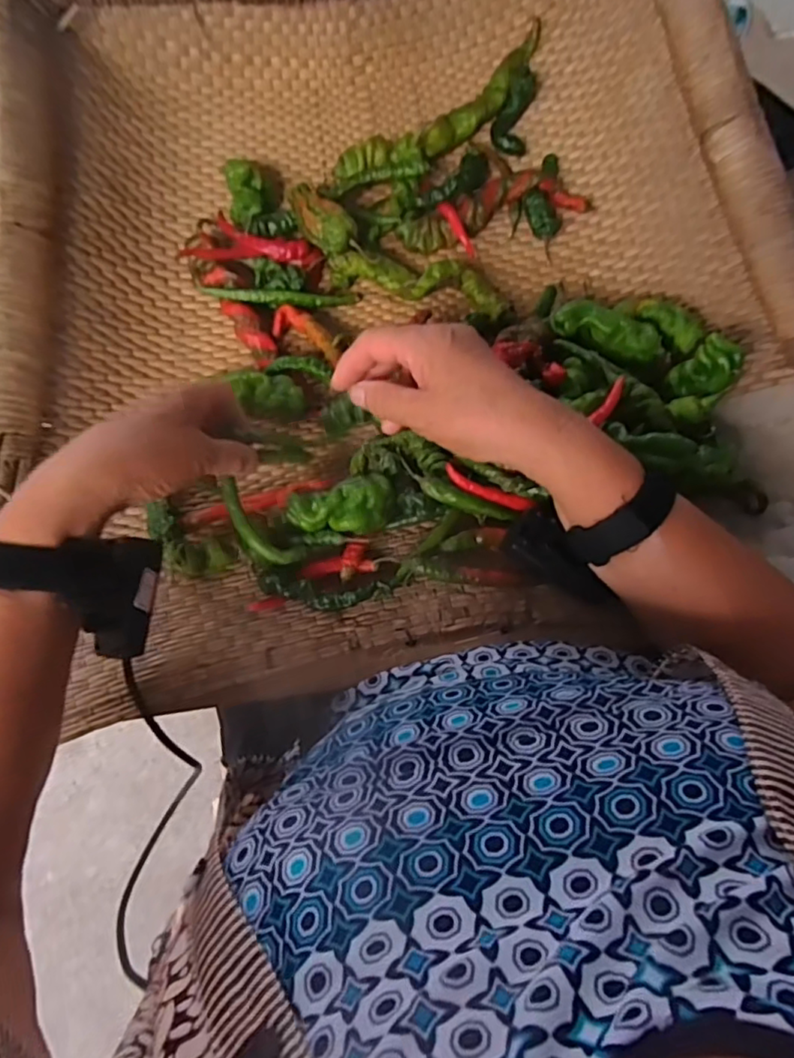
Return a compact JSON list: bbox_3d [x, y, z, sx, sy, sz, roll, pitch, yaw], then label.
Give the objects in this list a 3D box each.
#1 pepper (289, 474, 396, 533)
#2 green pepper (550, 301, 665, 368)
[{"bbox_3d":[-0.037,-0.014,0.411,0.070,0.025,0.037,-18,68,-4],"label":"pepper"},{"bbox_3d":[0.164,-0.152,0.469,0.085,0.030,0.032,21,71,12],"label":"green pepper"}]

